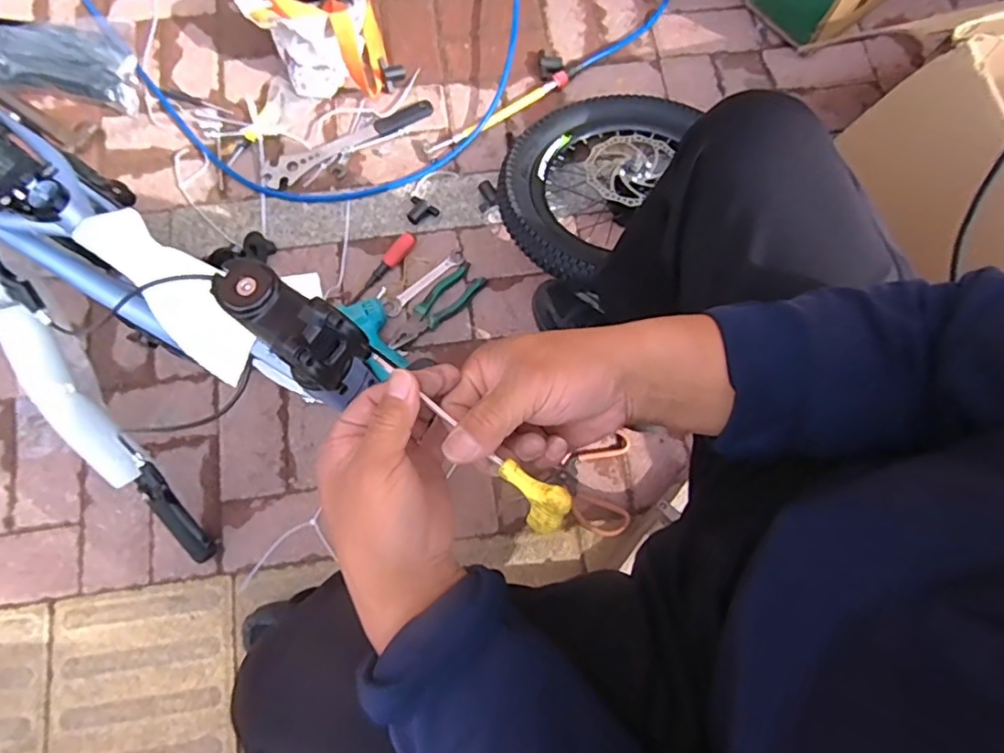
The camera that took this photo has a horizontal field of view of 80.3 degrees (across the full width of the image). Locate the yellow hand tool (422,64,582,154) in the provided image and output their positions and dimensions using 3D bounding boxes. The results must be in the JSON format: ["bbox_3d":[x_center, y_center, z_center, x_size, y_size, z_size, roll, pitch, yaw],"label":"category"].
[{"bbox_3d":[0.009,-0.469,1.042,0.318,0.020,0.029,-31,78,-8],"label":"yellow hand tool"}]

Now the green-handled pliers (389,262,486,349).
[{"bbox_3d":[-0.105,-0.109,0.939,0.181,0.024,0.054,-42,80,-10],"label":"green-handled pliers"}]

